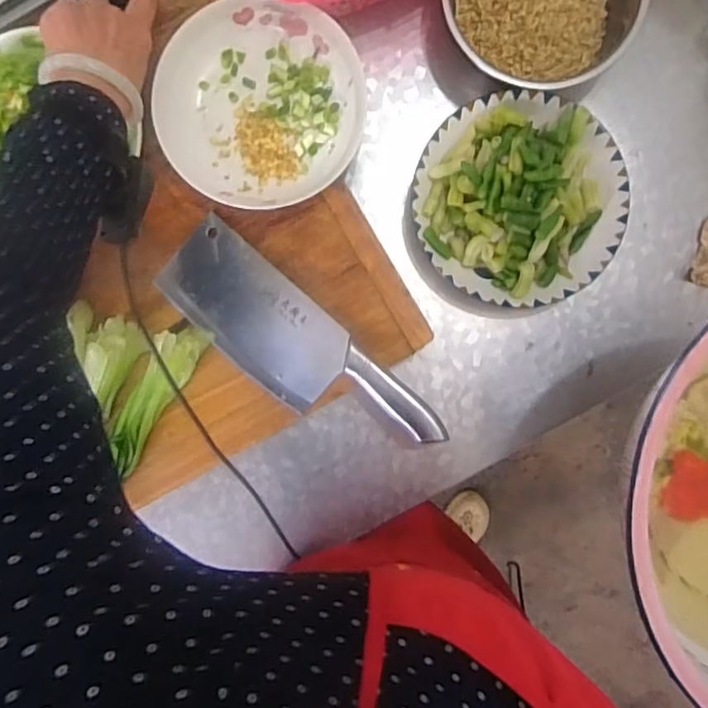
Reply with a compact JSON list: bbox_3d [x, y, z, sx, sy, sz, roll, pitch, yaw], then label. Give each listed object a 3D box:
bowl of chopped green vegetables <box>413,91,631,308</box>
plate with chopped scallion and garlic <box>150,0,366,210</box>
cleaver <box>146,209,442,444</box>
[{"bbox_3d":[0.158,-0.149,0.565,0.192,0.059,0.193,0,92,1],"label":"bowl of chopped green vegetables"},{"bbox_3d":[-0.088,-0.234,0.550,0.182,0.027,0.192,0,92,1],"label":"plate with chopped scallion and garlic"},{"bbox_3d":[-0.056,-0.003,0.559,0.298,0.026,0.090,41,93,-1],"label":"cleaver"}]

